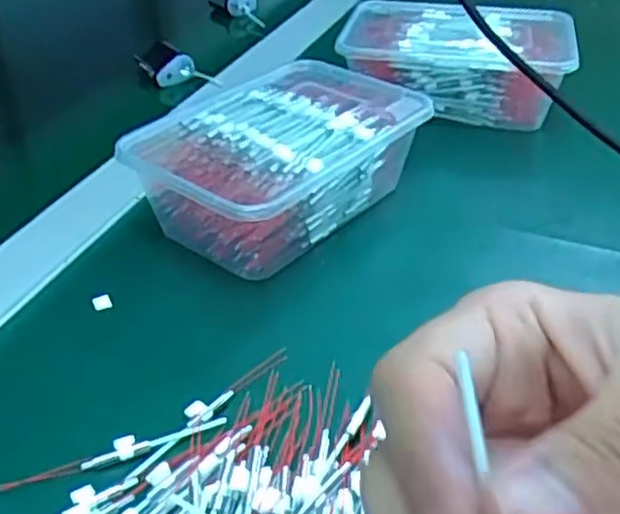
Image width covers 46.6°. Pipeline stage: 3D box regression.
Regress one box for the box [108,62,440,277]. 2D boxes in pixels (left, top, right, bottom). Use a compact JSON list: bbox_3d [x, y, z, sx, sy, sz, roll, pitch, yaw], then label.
[{"bbox_3d":[-0.019,-0.057,0.439,0.119,0.066,0.168,29,46,30],"label":"box"}]

